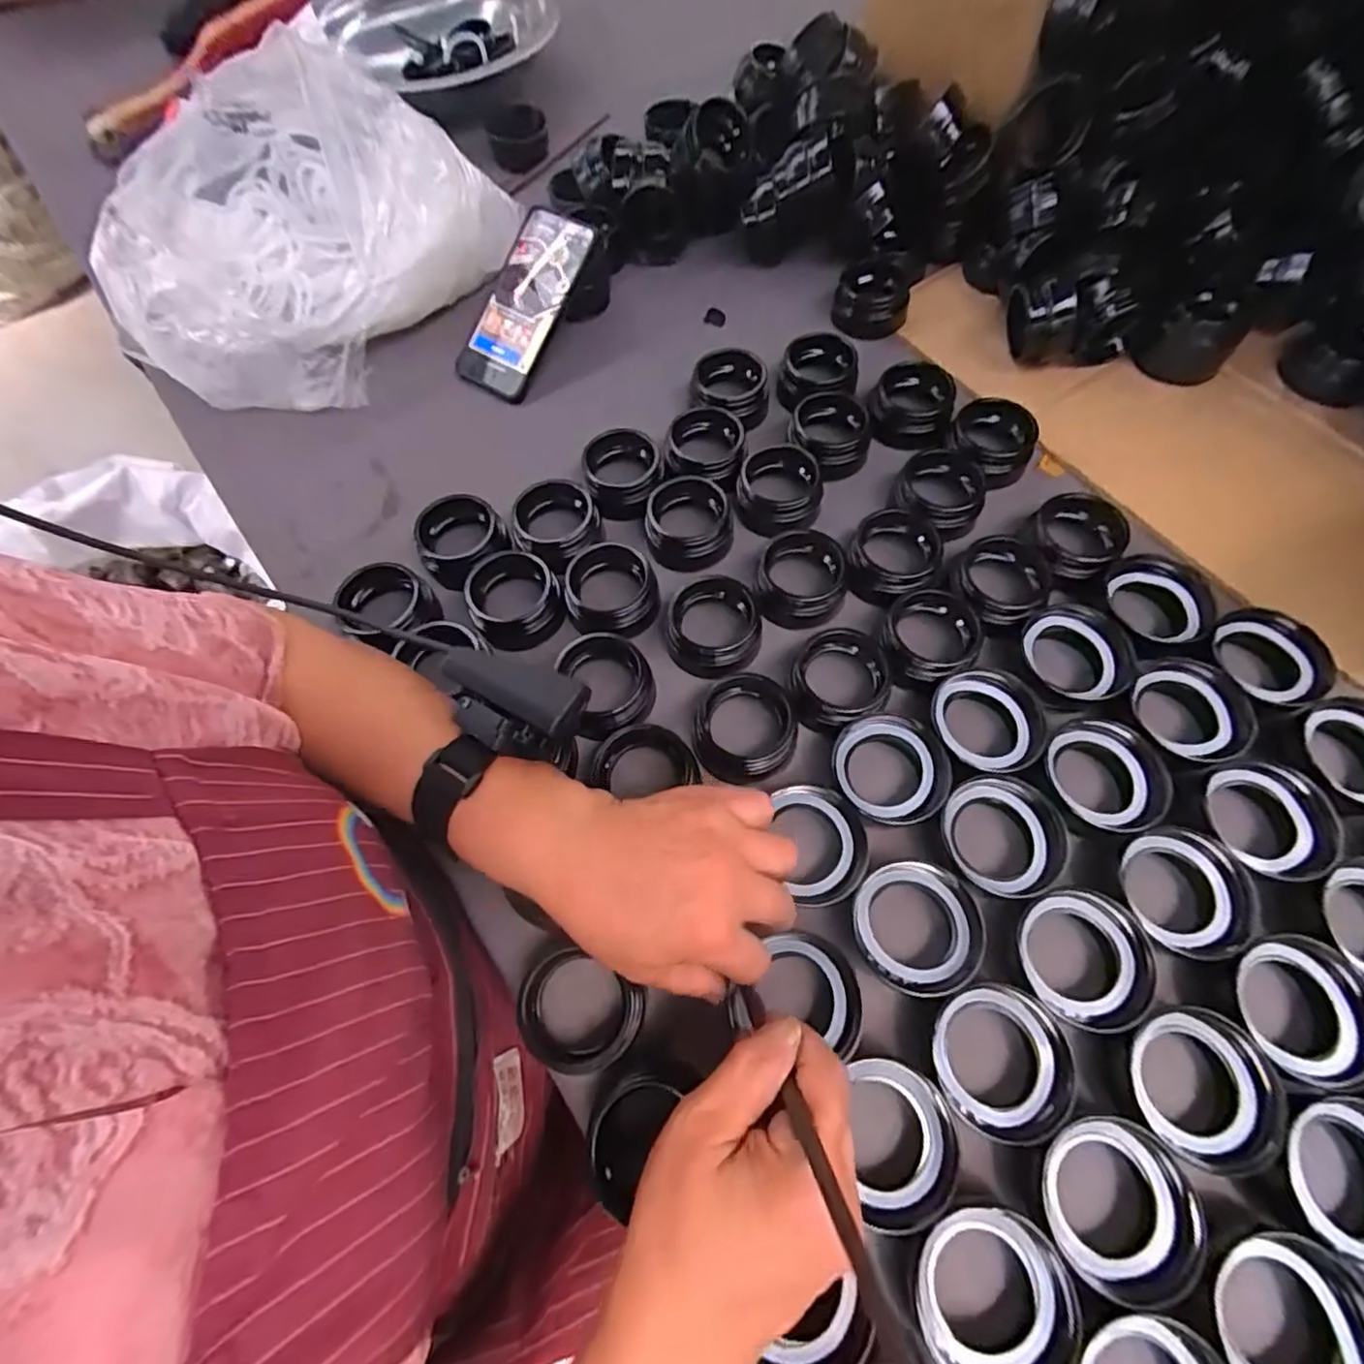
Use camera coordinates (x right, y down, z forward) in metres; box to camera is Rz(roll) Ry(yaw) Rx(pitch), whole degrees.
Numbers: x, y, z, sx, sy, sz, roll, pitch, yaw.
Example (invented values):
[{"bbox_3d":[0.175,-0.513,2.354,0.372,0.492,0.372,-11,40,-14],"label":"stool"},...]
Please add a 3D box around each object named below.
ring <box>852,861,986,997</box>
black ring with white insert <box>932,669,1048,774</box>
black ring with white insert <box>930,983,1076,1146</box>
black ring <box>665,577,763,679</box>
[{"bbox_3d":[0.128,0.135,0.344,0.065,0.031,0.065,-1,65,2],"label":"ring"},{"bbox_3d":[0.189,0.027,0.391,0.058,0.033,0.063,-1,65,2],"label":"black ring with white insert"},{"bbox_3d":[0.159,0.191,0.319,0.062,0.039,0.067,-1,65,2],"label":"black ring with white insert"},{"bbox_3d":[0.022,-0.036,0.430,0.065,0.027,0.069,-1,65,2],"label":"black ring"}]

